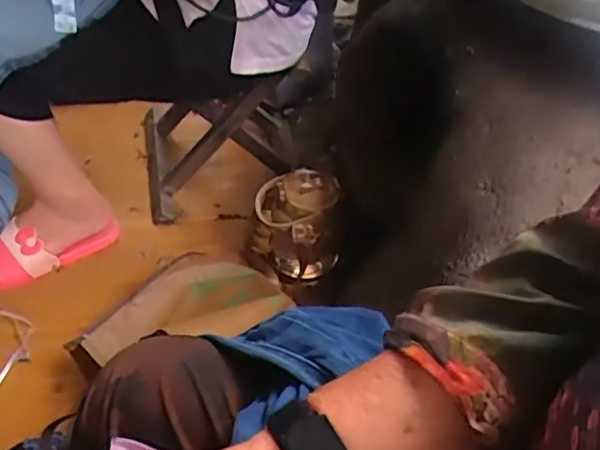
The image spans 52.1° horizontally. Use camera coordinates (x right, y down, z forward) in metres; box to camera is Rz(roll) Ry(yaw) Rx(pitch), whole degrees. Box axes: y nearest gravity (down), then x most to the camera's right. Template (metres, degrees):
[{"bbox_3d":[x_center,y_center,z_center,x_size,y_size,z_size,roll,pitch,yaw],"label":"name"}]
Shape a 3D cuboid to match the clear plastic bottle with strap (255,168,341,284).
[{"bbox_3d":[-0.001,0.012,0.935,0.133,0.179,0.113,-1,45,-5],"label":"clear plastic bottle with strap"}]

